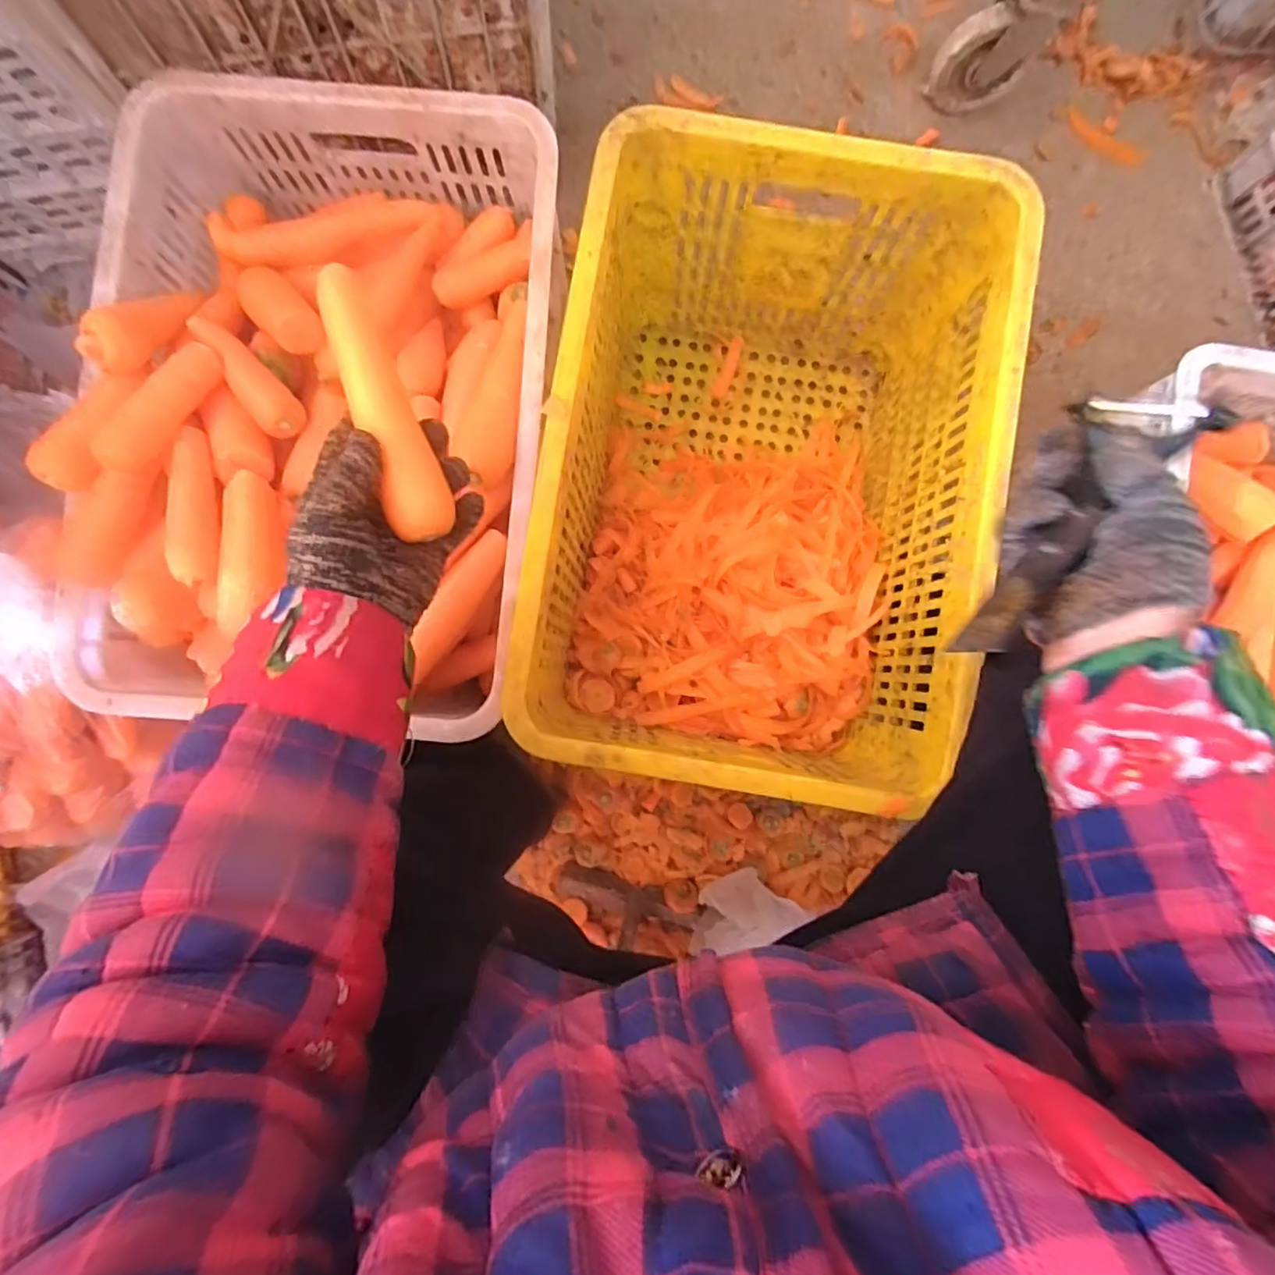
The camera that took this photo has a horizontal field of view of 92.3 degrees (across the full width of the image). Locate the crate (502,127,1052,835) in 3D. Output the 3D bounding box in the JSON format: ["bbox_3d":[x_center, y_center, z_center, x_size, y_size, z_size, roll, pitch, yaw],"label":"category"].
[{"bbox_3d":[0.106,-0.142,0.627,0.355,0.298,0.533,10,86,0],"label":"crate"}]

